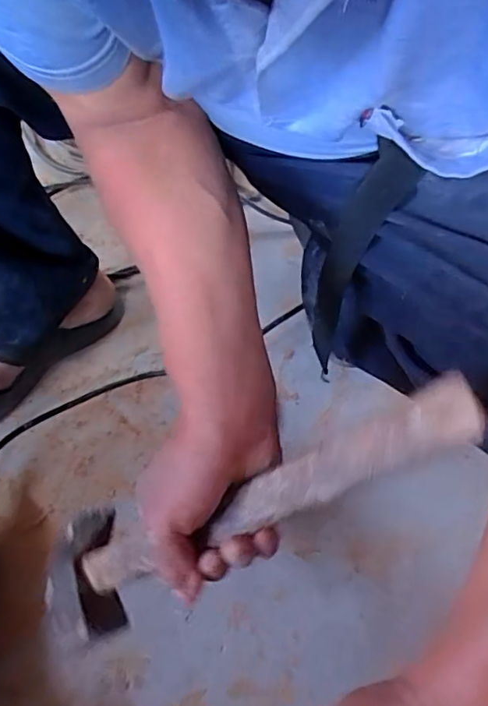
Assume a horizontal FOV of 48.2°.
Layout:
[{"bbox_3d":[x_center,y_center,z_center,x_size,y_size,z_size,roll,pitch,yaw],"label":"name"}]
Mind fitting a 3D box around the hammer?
[{"bbox_3d":[-0.006,0.096,0.340,0.313,0.038,0.079,-31,54,25],"label":"hammer"}]

